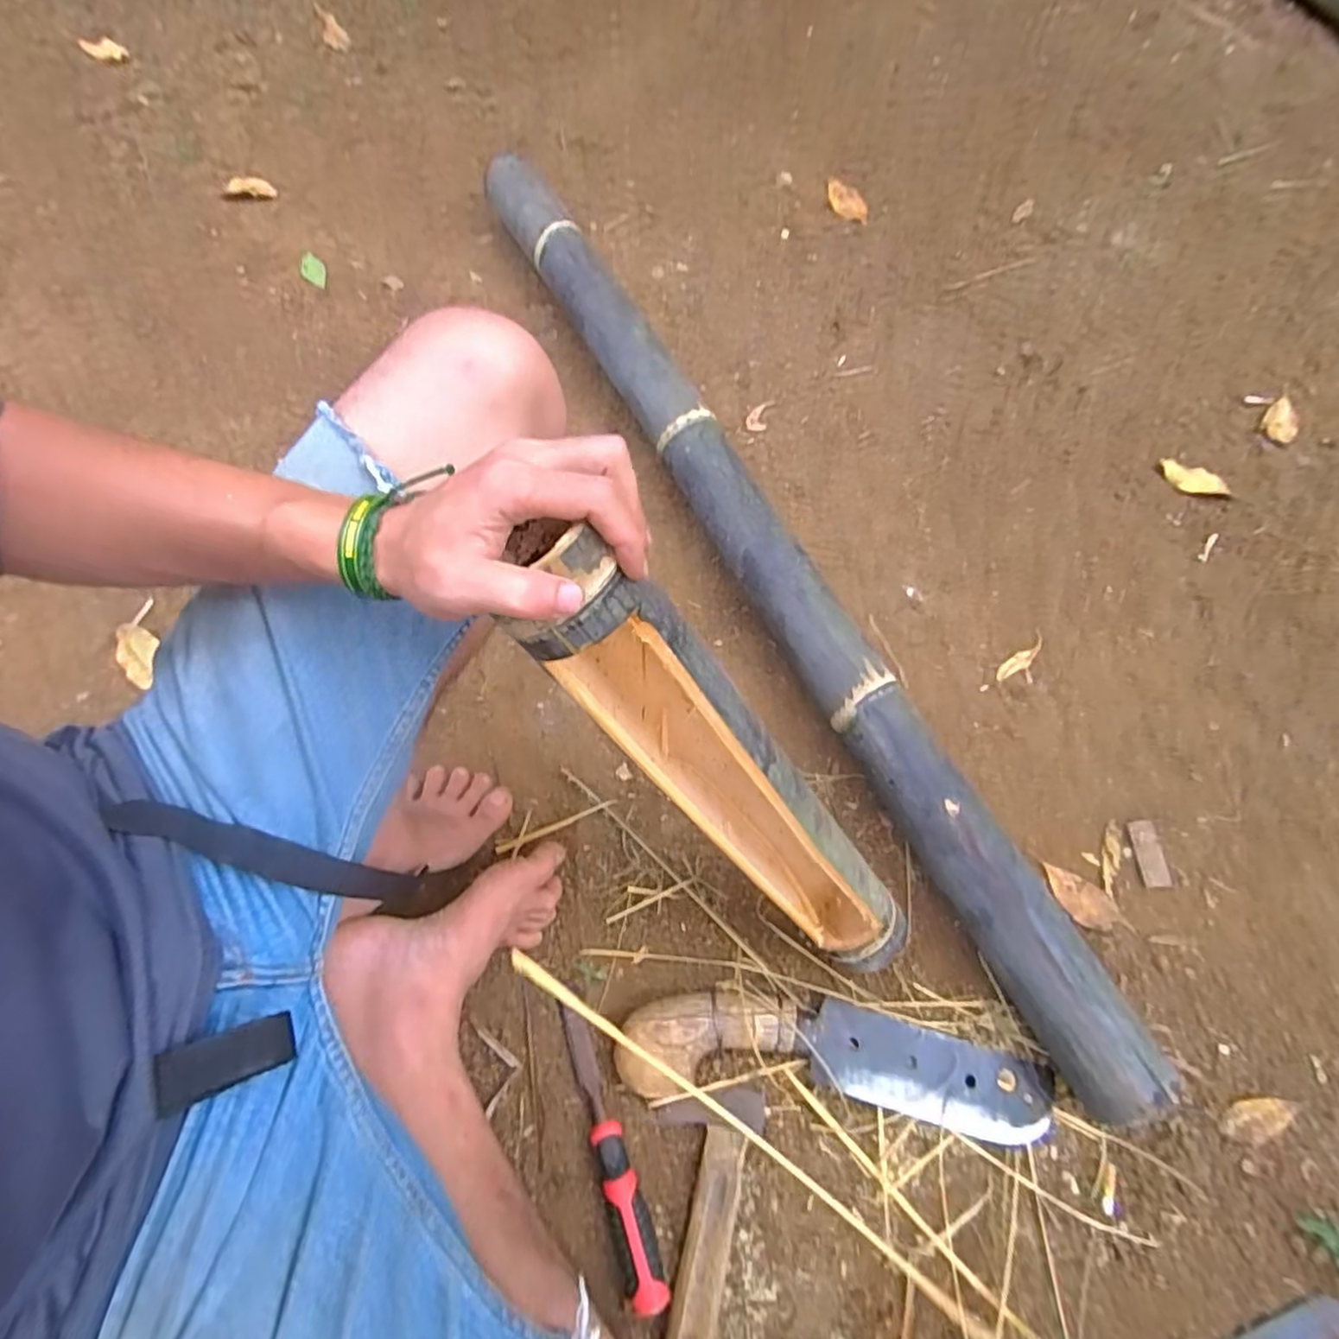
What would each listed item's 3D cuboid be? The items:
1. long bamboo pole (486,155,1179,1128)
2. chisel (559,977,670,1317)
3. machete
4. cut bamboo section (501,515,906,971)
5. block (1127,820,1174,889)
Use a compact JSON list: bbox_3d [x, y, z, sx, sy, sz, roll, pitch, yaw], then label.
[{"bbox_3d":[0.077,-0.168,0.766,0.105,0.097,1.291,-25,72,-10],"label":"long bamboo pole"},{"bbox_3d":[-0.054,0.386,0.556,0.030,0.027,0.231,-20,58,-9],"label":"chisel"},{"bbox_3d":[0.148,0.339,0.575,0.374,0.036,0.084,8,69,2],"label":"machete"},{"bbox_3d":[0.050,0.087,0.469,0.089,0.473,0.069,18,64,45],"label":"cut bamboo section"},{"bbox_3d":[0.493,0.190,0.685,0.029,0.004,0.066,-6,69,-4],"label":"block"}]

